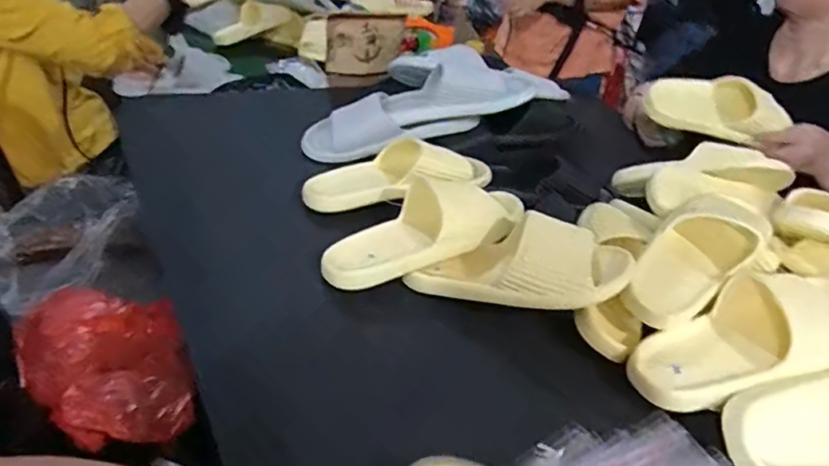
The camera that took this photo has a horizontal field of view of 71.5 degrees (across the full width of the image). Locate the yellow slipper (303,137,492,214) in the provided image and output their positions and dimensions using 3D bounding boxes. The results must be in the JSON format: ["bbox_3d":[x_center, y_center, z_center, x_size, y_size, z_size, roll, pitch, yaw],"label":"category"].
[{"bbox_3d":[-0.021,-0.083,0.785,0.256,0.072,0.095,-1,36,-17],"label":"yellow slipper"}]

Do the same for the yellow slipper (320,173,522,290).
[{"bbox_3d":[0.007,-0.013,0.673,0.245,0.073,0.099,-24,42,-12],"label":"yellow slipper"}]

